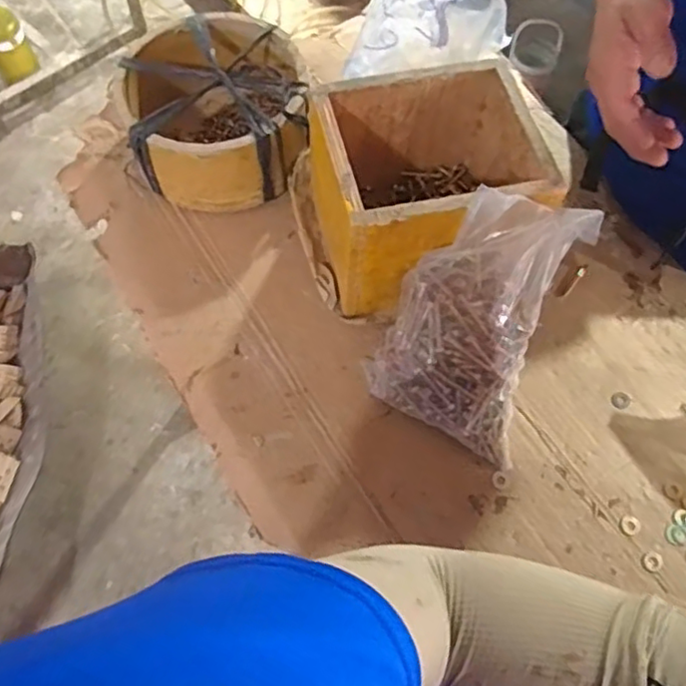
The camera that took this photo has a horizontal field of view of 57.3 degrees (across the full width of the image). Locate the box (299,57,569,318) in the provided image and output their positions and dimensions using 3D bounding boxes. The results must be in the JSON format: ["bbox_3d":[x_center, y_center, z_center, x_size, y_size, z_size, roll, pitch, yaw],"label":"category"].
[{"bbox_3d":[0.075,-0.162,0.677,0.221,0.178,0.206,-15,65,-10],"label":"box"}]

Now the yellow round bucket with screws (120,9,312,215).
[{"bbox_3d":[-0.151,-0.284,0.767,0.196,0.120,0.219,-7,64,-6],"label":"yellow round bucket with screws"}]

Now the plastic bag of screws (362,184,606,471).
[{"bbox_3d":[0.125,-0.022,0.604,0.153,0.180,0.193,17,64,6],"label":"plastic bag of screws"}]

